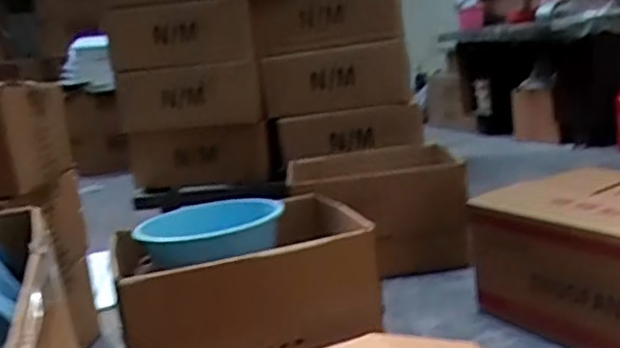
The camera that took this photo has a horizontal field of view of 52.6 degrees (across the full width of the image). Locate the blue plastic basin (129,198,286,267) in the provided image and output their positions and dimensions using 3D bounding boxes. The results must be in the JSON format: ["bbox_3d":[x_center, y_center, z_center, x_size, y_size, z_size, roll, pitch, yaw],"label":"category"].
[{"bbox_3d":[-0.269,0.151,1.729,0.379,0.109,0.359,-6,11,-6],"label":"blue plastic basin"}]

